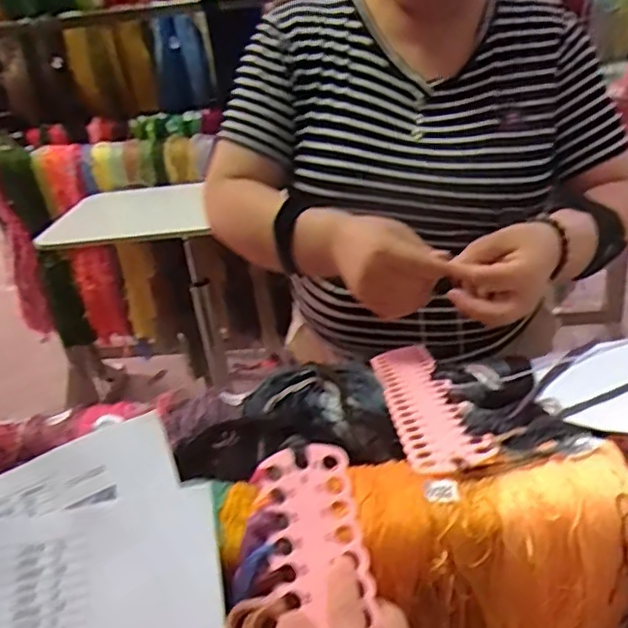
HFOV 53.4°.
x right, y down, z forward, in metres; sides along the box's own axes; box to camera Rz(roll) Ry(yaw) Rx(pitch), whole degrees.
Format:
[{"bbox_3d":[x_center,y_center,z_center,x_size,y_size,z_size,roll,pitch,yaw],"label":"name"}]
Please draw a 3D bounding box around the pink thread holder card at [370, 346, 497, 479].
[{"bbox_3d":[0.093,0.072,0.556,0.060,0.009,0.300,-22,12,3],"label":"pink thread holder card"}]

